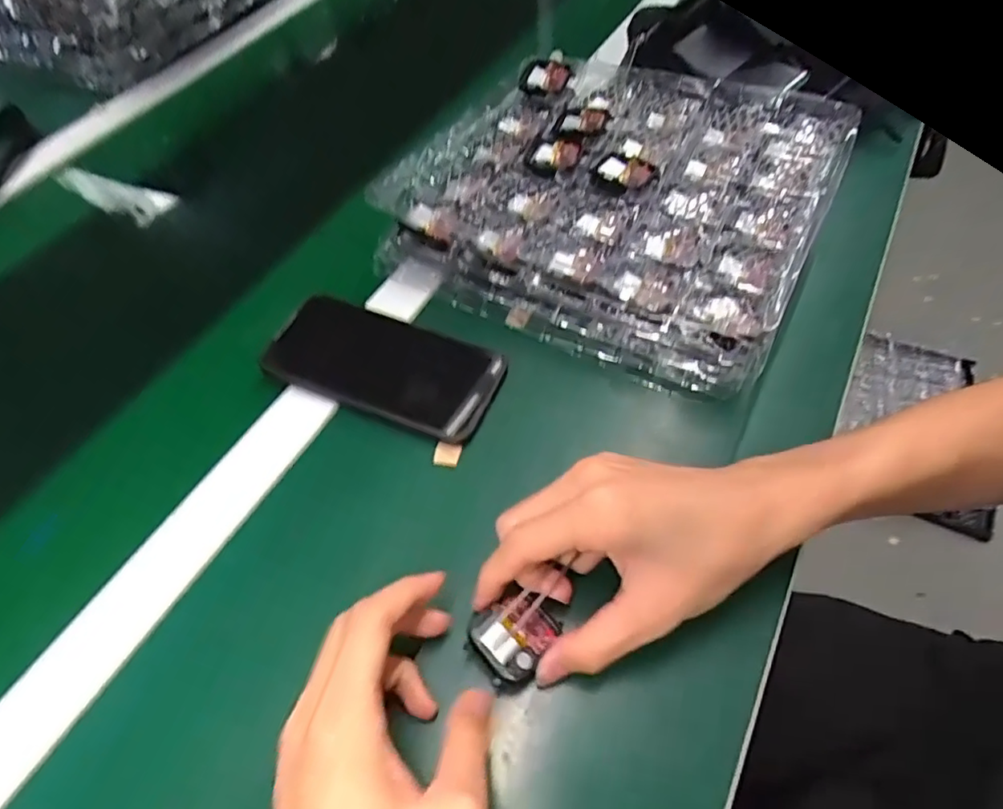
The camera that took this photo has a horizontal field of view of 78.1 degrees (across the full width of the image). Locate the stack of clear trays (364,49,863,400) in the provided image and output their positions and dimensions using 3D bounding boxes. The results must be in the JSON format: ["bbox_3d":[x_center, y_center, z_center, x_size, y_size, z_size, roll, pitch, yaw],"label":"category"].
[{"bbox_3d":[0.086,-0.165,0.472,0.294,0.051,0.268,22,59,19],"label":"stack of clear trays"}]

